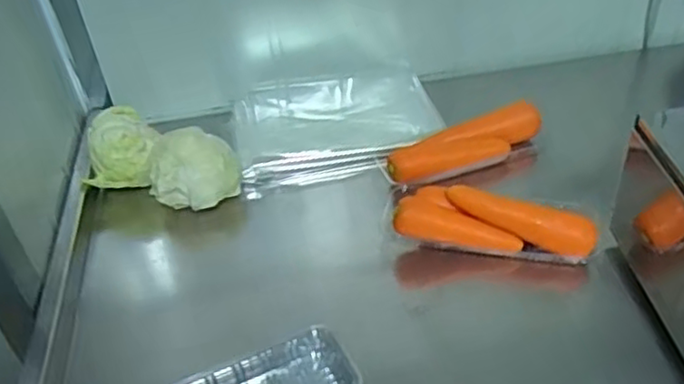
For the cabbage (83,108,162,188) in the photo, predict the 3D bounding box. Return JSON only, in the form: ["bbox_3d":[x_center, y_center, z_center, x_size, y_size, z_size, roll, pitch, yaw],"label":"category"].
[{"bbox_3d":[-0.275,-0.061,0.852,0.090,0.075,0.106,3,41,11],"label":"cabbage"}]

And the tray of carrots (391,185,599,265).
[{"bbox_3d":[0.169,0.033,0.743,0.219,0.054,0.064,4,41,13],"label":"tray of carrots"}]

